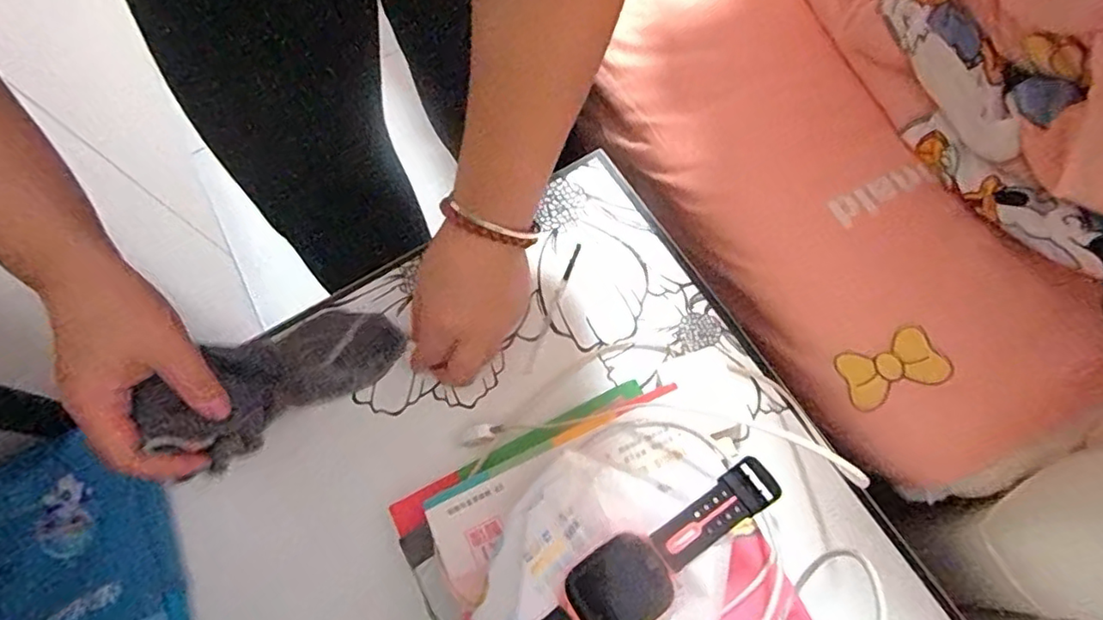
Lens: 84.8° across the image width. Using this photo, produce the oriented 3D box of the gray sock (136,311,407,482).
[{"bbox_3d":[-0.179,0.050,0.405,0.052,0.051,0.176,38,33,15],"label":"gray sock"}]

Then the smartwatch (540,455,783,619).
[{"bbox_3d":[0.015,0.144,0.280,0.222,0.014,0.039,-37,69,-9],"label":"smartwatch"}]

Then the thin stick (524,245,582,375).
[{"bbox_3d":[0.001,-0.002,0.467,0.006,0.005,0.111,18,71,13],"label":"thin stick"}]

